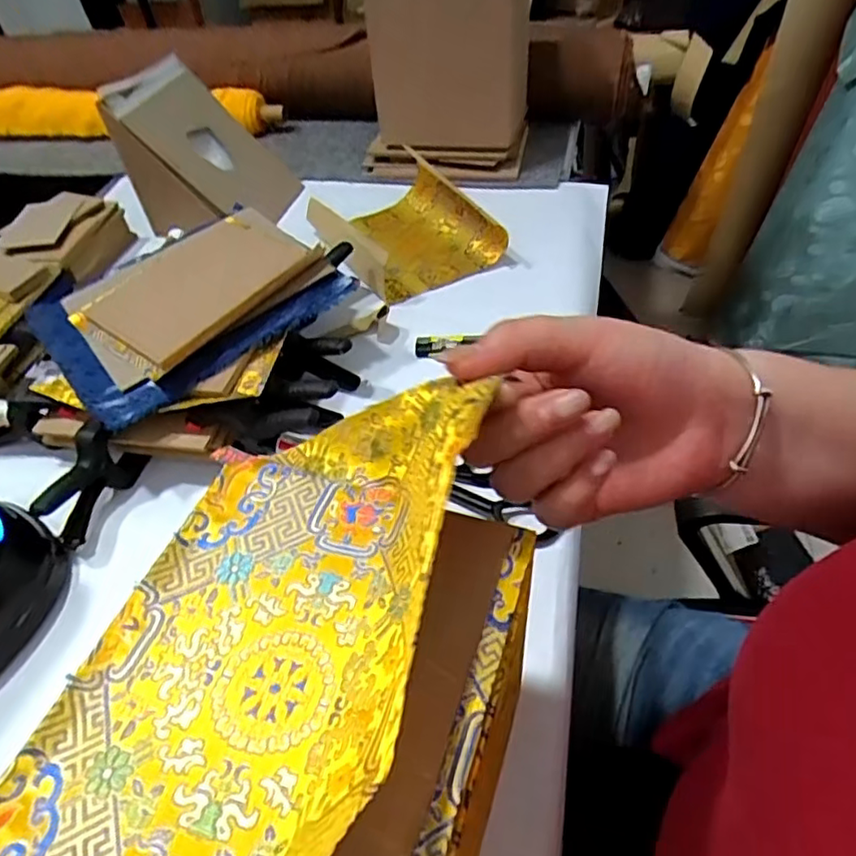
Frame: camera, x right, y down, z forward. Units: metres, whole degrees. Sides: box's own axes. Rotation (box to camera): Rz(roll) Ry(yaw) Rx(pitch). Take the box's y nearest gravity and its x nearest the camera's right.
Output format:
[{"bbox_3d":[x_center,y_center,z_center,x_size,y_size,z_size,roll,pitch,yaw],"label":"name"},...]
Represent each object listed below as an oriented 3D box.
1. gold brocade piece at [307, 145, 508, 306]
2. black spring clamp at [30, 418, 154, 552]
[{"bbox_3d":[-0.030,-0.232,0.721,0.168,0.050,0.189,-22,49,-14],"label":"gold brocade piece"},{"bbox_3d":[-0.265,0.040,0.483,0.022,0.064,0.089,10,49,15],"label":"black spring clamp"}]

